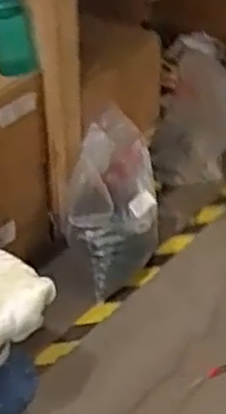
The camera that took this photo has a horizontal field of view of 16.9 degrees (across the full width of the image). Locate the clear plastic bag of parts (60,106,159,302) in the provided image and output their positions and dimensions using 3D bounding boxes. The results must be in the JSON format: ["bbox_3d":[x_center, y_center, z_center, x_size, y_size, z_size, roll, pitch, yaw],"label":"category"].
[{"bbox_3d":[0.010,-0.008,1.868,0.257,0.337,0.190,-28,47,-29],"label":"clear plastic bag of parts"}]

